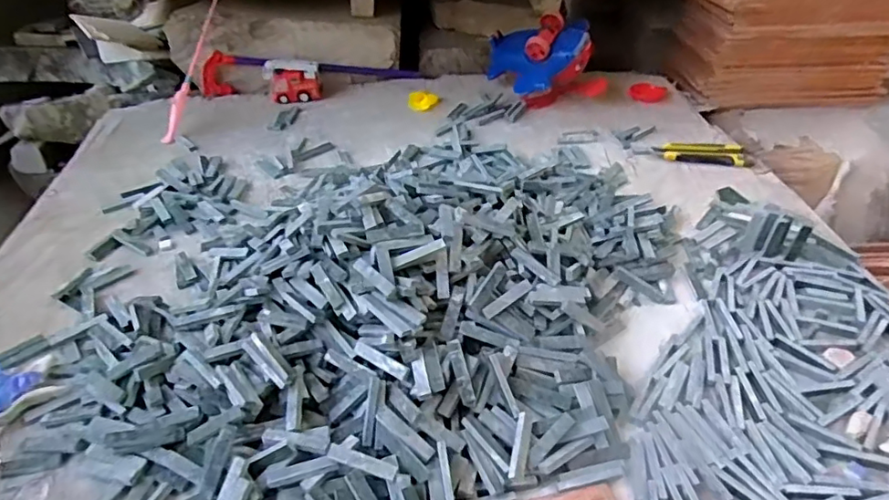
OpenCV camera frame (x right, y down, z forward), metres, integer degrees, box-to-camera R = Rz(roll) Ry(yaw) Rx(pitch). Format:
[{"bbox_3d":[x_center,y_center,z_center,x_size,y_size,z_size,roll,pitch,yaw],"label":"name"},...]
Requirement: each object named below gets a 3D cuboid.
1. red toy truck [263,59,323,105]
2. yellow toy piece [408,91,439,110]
[{"bbox_3d":[-0.281,-0.315,1.067,0.103,0.062,0.053,-12,43,-11],"label":"red toy truck"},{"bbox_3d":[-0.039,-0.276,1.058,0.054,0.022,0.042,-1,44,-2],"label":"yellow toy piece"}]

